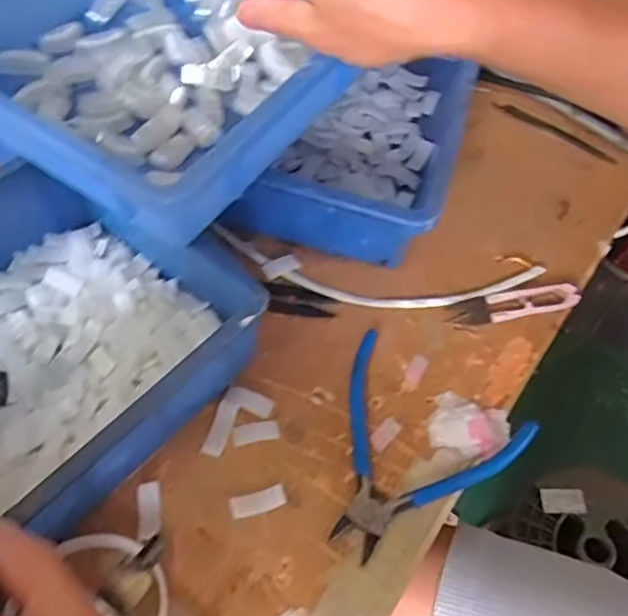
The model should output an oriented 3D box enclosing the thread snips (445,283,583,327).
[{"bbox_3d":[0.149,-0.005,0.474,0.099,0.012,0.024,-8,60,-10],"label":"thread snips"}]

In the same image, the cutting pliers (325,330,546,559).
[{"bbox_3d":[0.059,0.094,0.405,0.126,0.013,0.132,29,60,15],"label":"cutting pliers"}]

